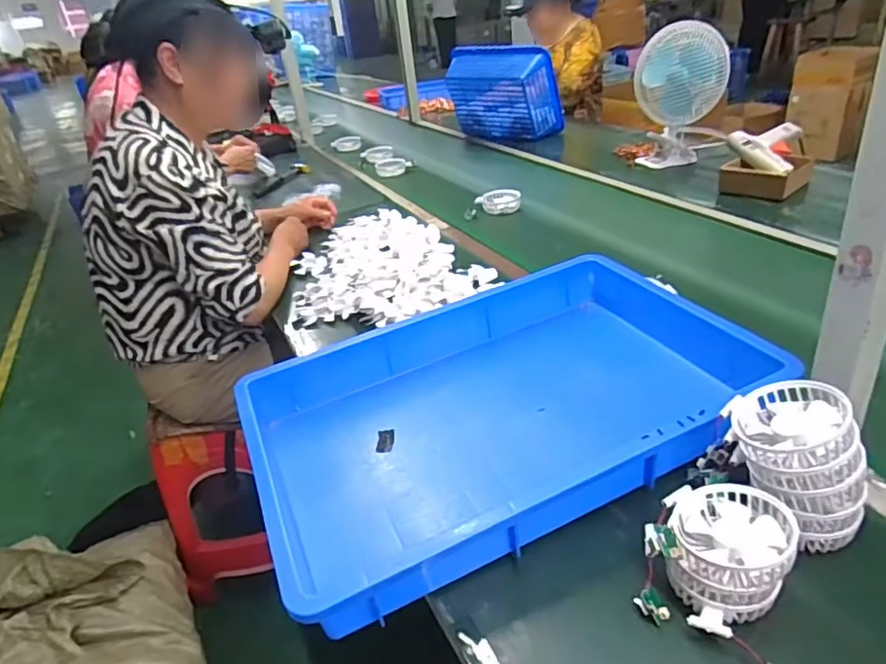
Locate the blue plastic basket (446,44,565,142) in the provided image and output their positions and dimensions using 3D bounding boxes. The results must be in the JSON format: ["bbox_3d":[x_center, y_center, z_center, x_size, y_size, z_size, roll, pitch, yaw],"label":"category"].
[{"bbox_3d":[0.185,-0.732,1.772,0.349,0.274,0.130,15,42,32],"label":"blue plastic basket"}]

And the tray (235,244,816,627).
[{"bbox_3d":[0.060,0.089,0.700,0.554,0.100,0.387,-18,32,-17],"label":"tray"}]

